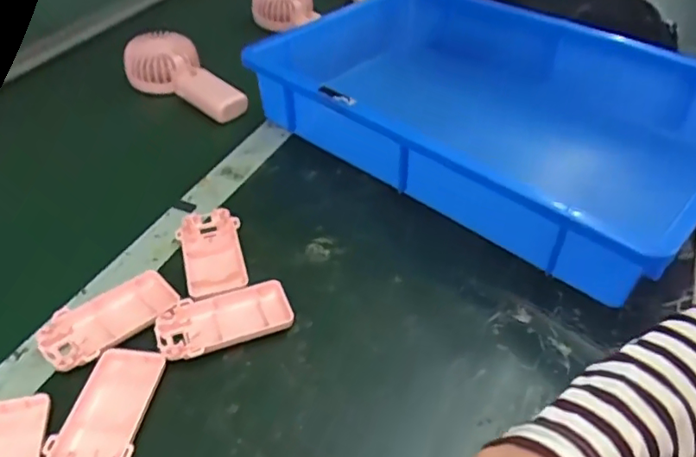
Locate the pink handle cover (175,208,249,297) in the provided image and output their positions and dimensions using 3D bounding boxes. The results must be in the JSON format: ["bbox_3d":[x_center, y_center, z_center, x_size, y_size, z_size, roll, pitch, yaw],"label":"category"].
[{"bbox_3d":[-0.113,0.018,0.477,0.051,0.010,0.092,-15,45,-14],"label":"pink handle cover"}]

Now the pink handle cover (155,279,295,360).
[{"bbox_3d":[-0.091,0.069,0.425,0.096,0.016,0.052,-16,45,-15],"label":"pink handle cover"}]

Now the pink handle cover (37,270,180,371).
[{"bbox_3d":[-0.177,0.067,0.423,0.096,0.013,0.052,-30,51,-27],"label":"pink handle cover"}]

